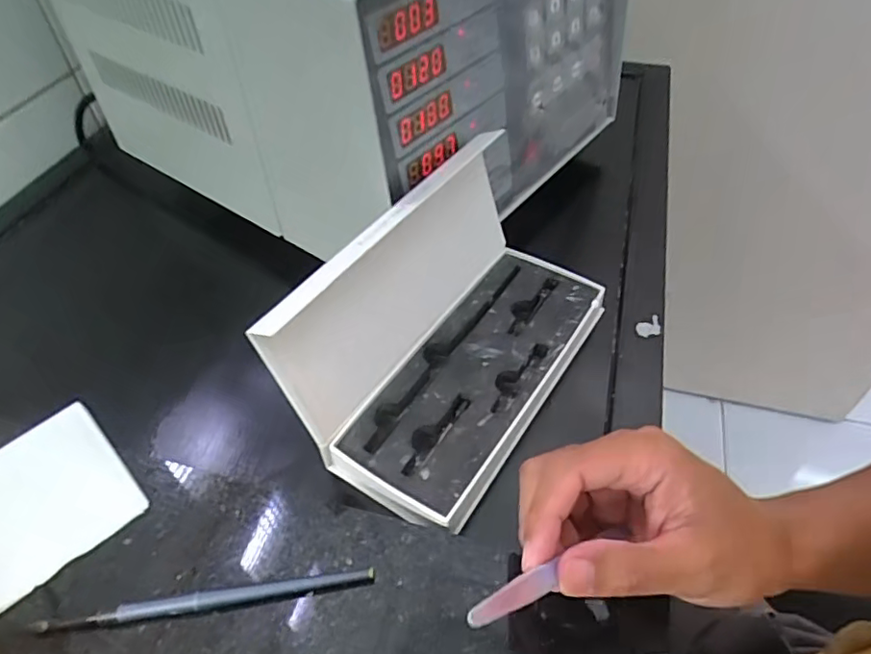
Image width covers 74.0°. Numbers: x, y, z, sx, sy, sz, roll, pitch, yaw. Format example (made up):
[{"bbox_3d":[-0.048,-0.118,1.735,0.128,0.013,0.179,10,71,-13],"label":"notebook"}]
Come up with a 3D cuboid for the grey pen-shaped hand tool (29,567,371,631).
[{"bbox_3d":[-0.110,0.133,0.282,0.158,0.007,0.008,-8,48,-4],"label":"grey pen-shaped hand tool"}]

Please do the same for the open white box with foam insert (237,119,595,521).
[{"bbox_3d":[0.019,-0.013,0.348,0.112,0.097,0.213,26,54,24],"label":"open white box with foam insert"}]

